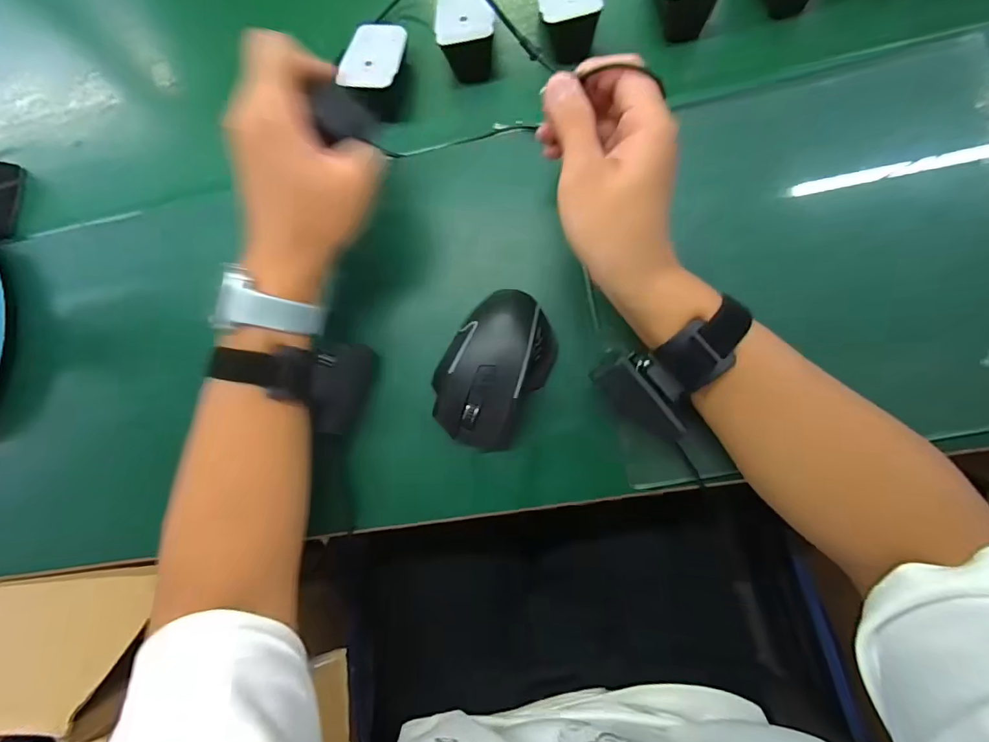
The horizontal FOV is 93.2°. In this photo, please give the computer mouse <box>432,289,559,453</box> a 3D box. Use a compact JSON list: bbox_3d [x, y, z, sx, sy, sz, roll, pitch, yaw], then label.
[{"bbox_3d":[0.000,-0.001,0.352,0.072,0.037,0.119,29,90,7],"label":"computer mouse"}]

